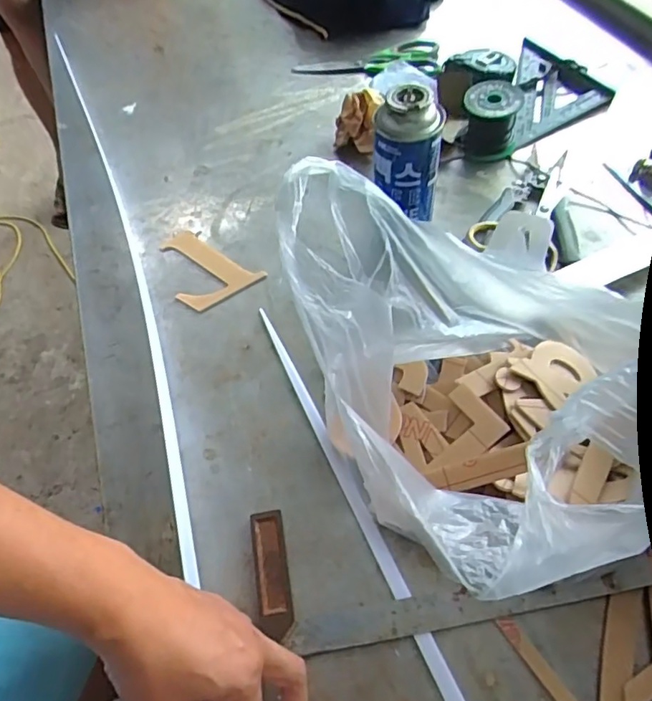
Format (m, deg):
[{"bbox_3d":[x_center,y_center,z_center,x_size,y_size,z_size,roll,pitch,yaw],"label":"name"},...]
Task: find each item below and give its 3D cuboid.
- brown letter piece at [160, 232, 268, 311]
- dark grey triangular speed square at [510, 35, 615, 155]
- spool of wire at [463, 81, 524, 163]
[{"bbox_3d":[-0.150,-0.091,0.636,0.134,0.005,0.081,31,64,23],"label":"brown letter piece"},{"bbox_3d":[0.338,-0.365,0.775,0.129,0.024,0.229,7,57,10],"label":"dark grey triangular speed square"},{"bbox_3d":[0.216,-0.304,0.713,0.069,0.072,0.072,9,57,11],"label":"spool of wire"}]

